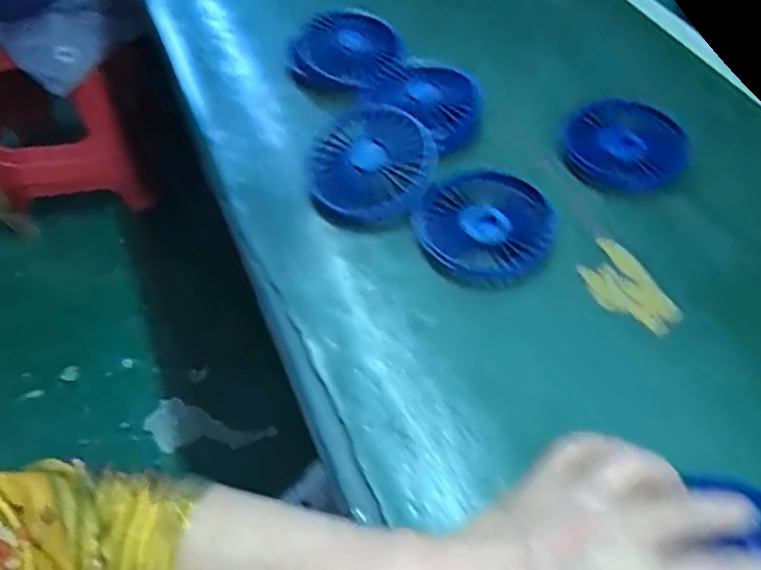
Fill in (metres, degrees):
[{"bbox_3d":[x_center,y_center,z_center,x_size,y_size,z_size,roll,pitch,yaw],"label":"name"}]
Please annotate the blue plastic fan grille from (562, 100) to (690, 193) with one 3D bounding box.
[{"bbox_3d":[0.175,-0.101,0.446,0.087,0.017,0.084,-31,59,-21],"label":"blue plastic fan grille"}]

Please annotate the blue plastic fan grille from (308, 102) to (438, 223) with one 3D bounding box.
[{"bbox_3d":[-0.007,-0.088,0.430,0.087,0.018,0.091,-7,65,11],"label":"blue plastic fan grille"}]

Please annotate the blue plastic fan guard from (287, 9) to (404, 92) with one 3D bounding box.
[{"bbox_3d":[-0.031,-0.198,0.517,0.096,0.030,0.094,-2,53,-1],"label":"blue plastic fan guard"}]

